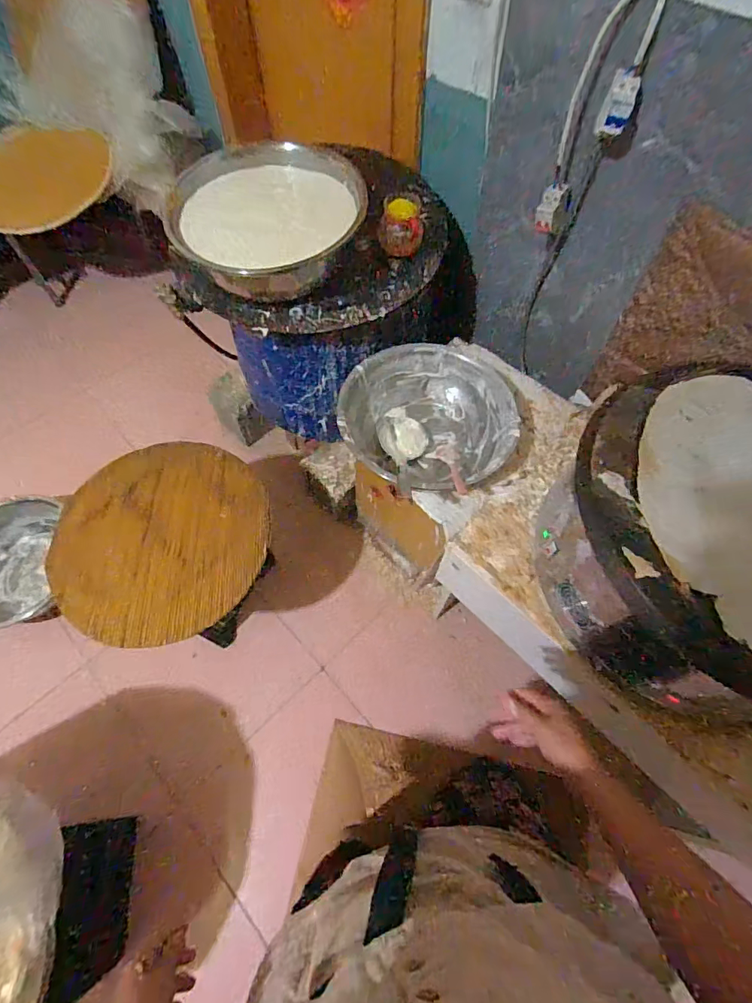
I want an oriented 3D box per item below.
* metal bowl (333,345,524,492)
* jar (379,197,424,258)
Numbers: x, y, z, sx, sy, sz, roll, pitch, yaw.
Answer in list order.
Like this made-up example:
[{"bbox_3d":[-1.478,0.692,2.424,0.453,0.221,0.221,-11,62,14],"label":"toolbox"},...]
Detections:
[{"bbox_3d":[0.112,-0.179,1.020,0.368,0.110,0.363,0,63,-1],"label":"metal bowl"},{"bbox_3d":[0.057,-0.571,0.947,0.072,0.094,0.098,21,64,10],"label":"jar"}]

